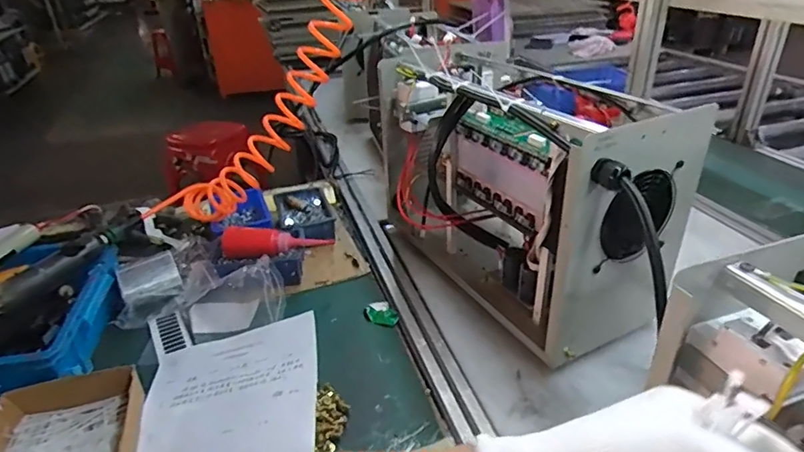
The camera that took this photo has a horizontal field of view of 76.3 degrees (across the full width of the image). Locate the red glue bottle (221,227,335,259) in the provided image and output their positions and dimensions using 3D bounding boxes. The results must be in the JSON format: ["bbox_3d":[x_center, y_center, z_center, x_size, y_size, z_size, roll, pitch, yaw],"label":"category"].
[{"bbox_3d":[-0.197,0.024,0.803,0.172,0.046,0.045,-2,30,1],"label":"red glue bottle"}]

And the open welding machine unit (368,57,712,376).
[{"bbox_3d":[0.164,-0.066,0.768,0.222,0.300,0.501,-17,34,-24],"label":"open welding machine unit"}]

